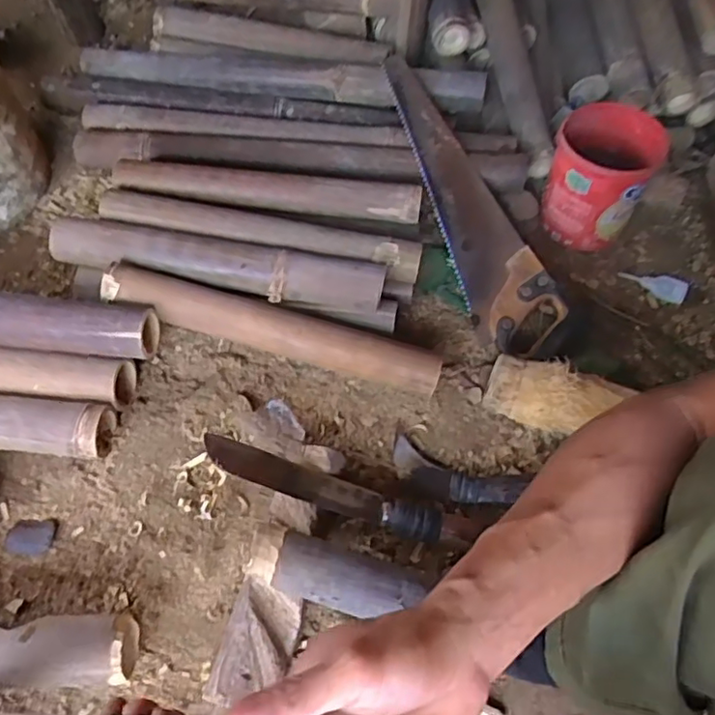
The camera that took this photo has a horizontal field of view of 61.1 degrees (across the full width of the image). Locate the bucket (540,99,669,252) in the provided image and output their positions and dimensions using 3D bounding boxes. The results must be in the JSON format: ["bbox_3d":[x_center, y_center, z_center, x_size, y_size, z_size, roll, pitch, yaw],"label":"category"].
[{"bbox_3d":[0.345,-0.255,0.885,0.134,0.163,0.139,1,59,-3],"label":"bucket"}]

